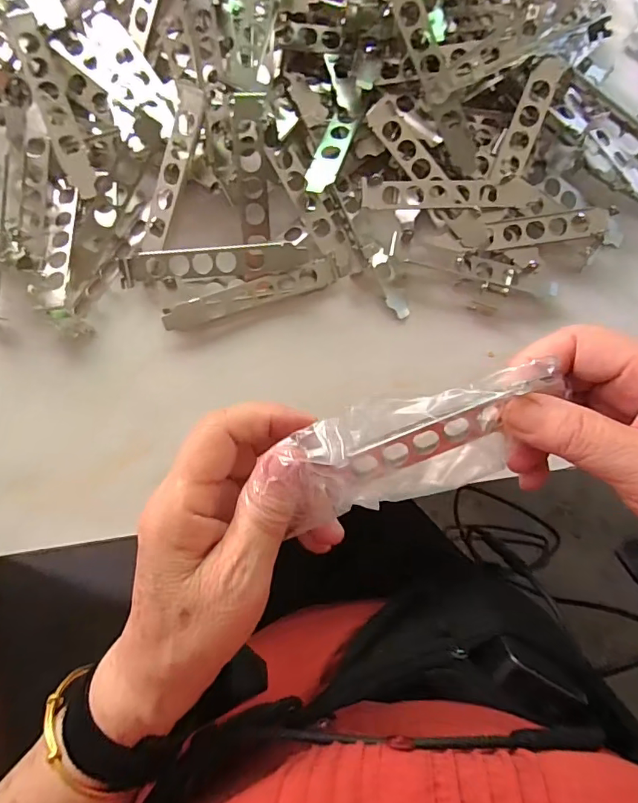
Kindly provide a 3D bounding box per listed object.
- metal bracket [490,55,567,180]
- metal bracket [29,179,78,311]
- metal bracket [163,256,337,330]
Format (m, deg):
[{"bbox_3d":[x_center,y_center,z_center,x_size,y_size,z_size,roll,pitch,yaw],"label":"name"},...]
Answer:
[{"bbox_3d":[0.136,-0.182,0.315,0.018,0.010,0.076,24,111,16],"label":"metal bracket"},{"bbox_3d":[-0.171,-0.104,0.317,0.020,0.015,0.092,3,82,-3],"label":"metal bracket"},{"bbox_3d":[-0.045,-0.072,0.325,0.119,0.012,0.016,-19,84,-6],"label":"metal bracket"}]

